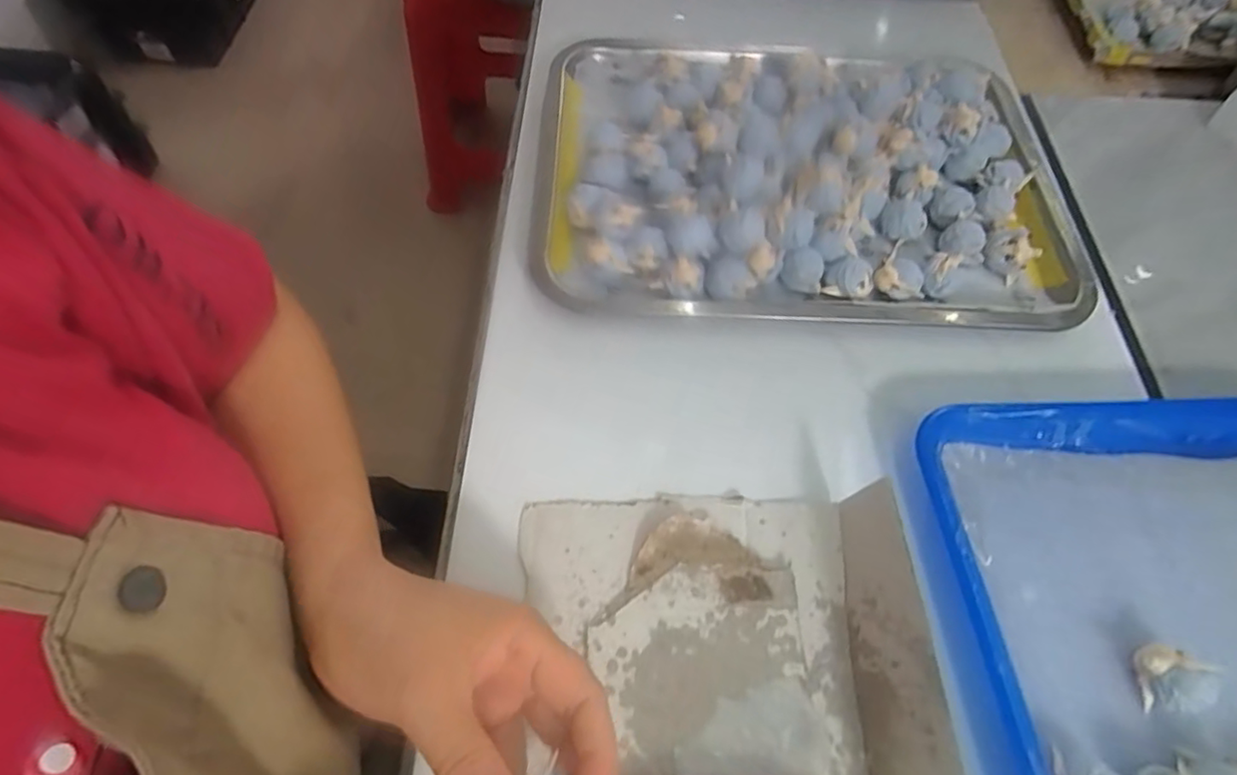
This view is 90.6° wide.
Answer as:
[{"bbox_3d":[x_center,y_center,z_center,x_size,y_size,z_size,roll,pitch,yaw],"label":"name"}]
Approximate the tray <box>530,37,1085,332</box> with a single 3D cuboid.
[{"bbox_3d":[0.133,-0.152,0.421,0.351,0.052,0.251,1,61,-1],"label":"tray"}]

